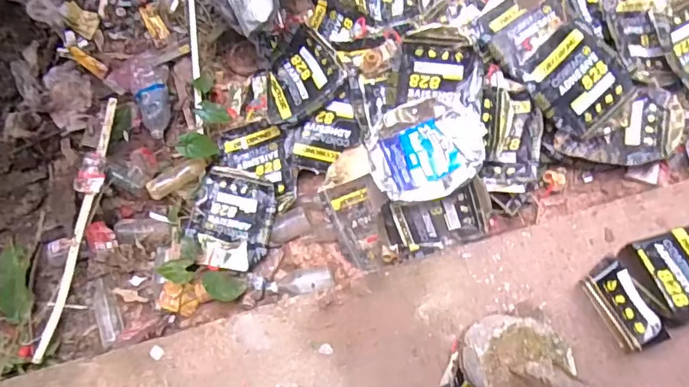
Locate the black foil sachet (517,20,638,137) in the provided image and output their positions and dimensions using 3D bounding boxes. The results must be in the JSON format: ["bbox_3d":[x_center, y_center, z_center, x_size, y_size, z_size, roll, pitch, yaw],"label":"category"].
[{"bbox_3d":[0.548,-0.259,1.241,0.217,0.037,0.251,-40,94,-5],"label":"black foil sachet"}]

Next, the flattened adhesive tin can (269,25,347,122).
[{"bbox_3d":[-0.117,-0.299,1.350,0.219,0.033,0.184,-35,71,23],"label":"flattened adhesive tin can"}]

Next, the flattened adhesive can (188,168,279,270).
[{"bbox_3d":[-0.292,0.066,1.374,0.209,0.027,0.248,13,78,3],"label":"flattened adhesive can"}]

